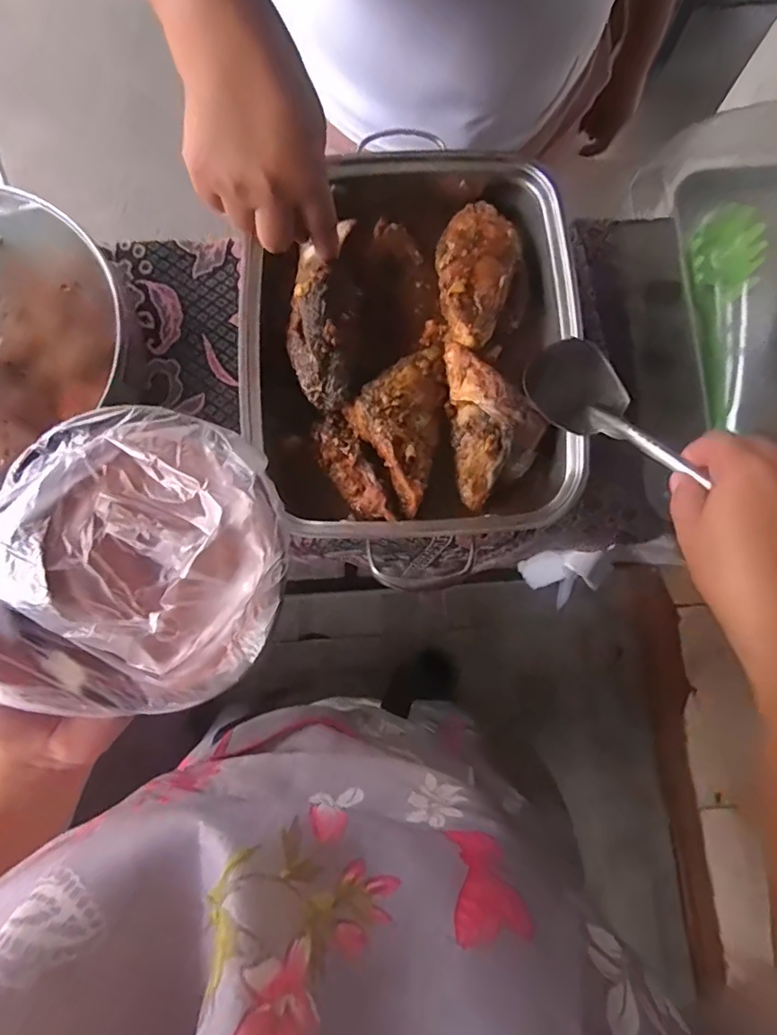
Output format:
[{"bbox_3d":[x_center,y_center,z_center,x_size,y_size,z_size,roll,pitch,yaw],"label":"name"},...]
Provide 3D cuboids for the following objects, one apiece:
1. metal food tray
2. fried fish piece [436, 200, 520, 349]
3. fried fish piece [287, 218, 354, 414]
[{"bbox_3d":[0.018,-0.140,0.467,0.272,0.063,0.375,-1,79,0],"label":"metal food tray"},{"bbox_3d":[0.076,-0.221,0.487,0.070,0.031,0.134,19,79,4],"label":"fried fish piece"},{"bbox_3d":[-0.060,-0.164,0.471,0.054,0.037,0.148,2,79,0],"label":"fried fish piece"}]

